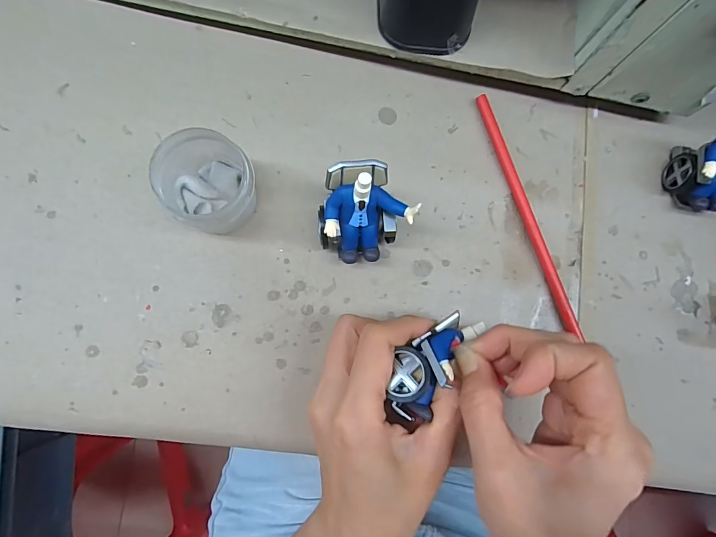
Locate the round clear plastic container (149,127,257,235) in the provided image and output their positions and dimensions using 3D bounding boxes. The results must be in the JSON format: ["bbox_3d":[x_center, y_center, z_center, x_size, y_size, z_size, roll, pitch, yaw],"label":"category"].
[{"bbox_3d":[-0.088,-0.047,0.235,0.053,0.048,0.052,1,82,-5],"label":"round clear plastic container"}]

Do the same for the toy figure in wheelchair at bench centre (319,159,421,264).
[{"bbox_3d":[0.004,-0.031,0.233,0.053,0.061,0.049,-4,83,-5],"label":"toy figure in wheelchair at bench centre"}]

